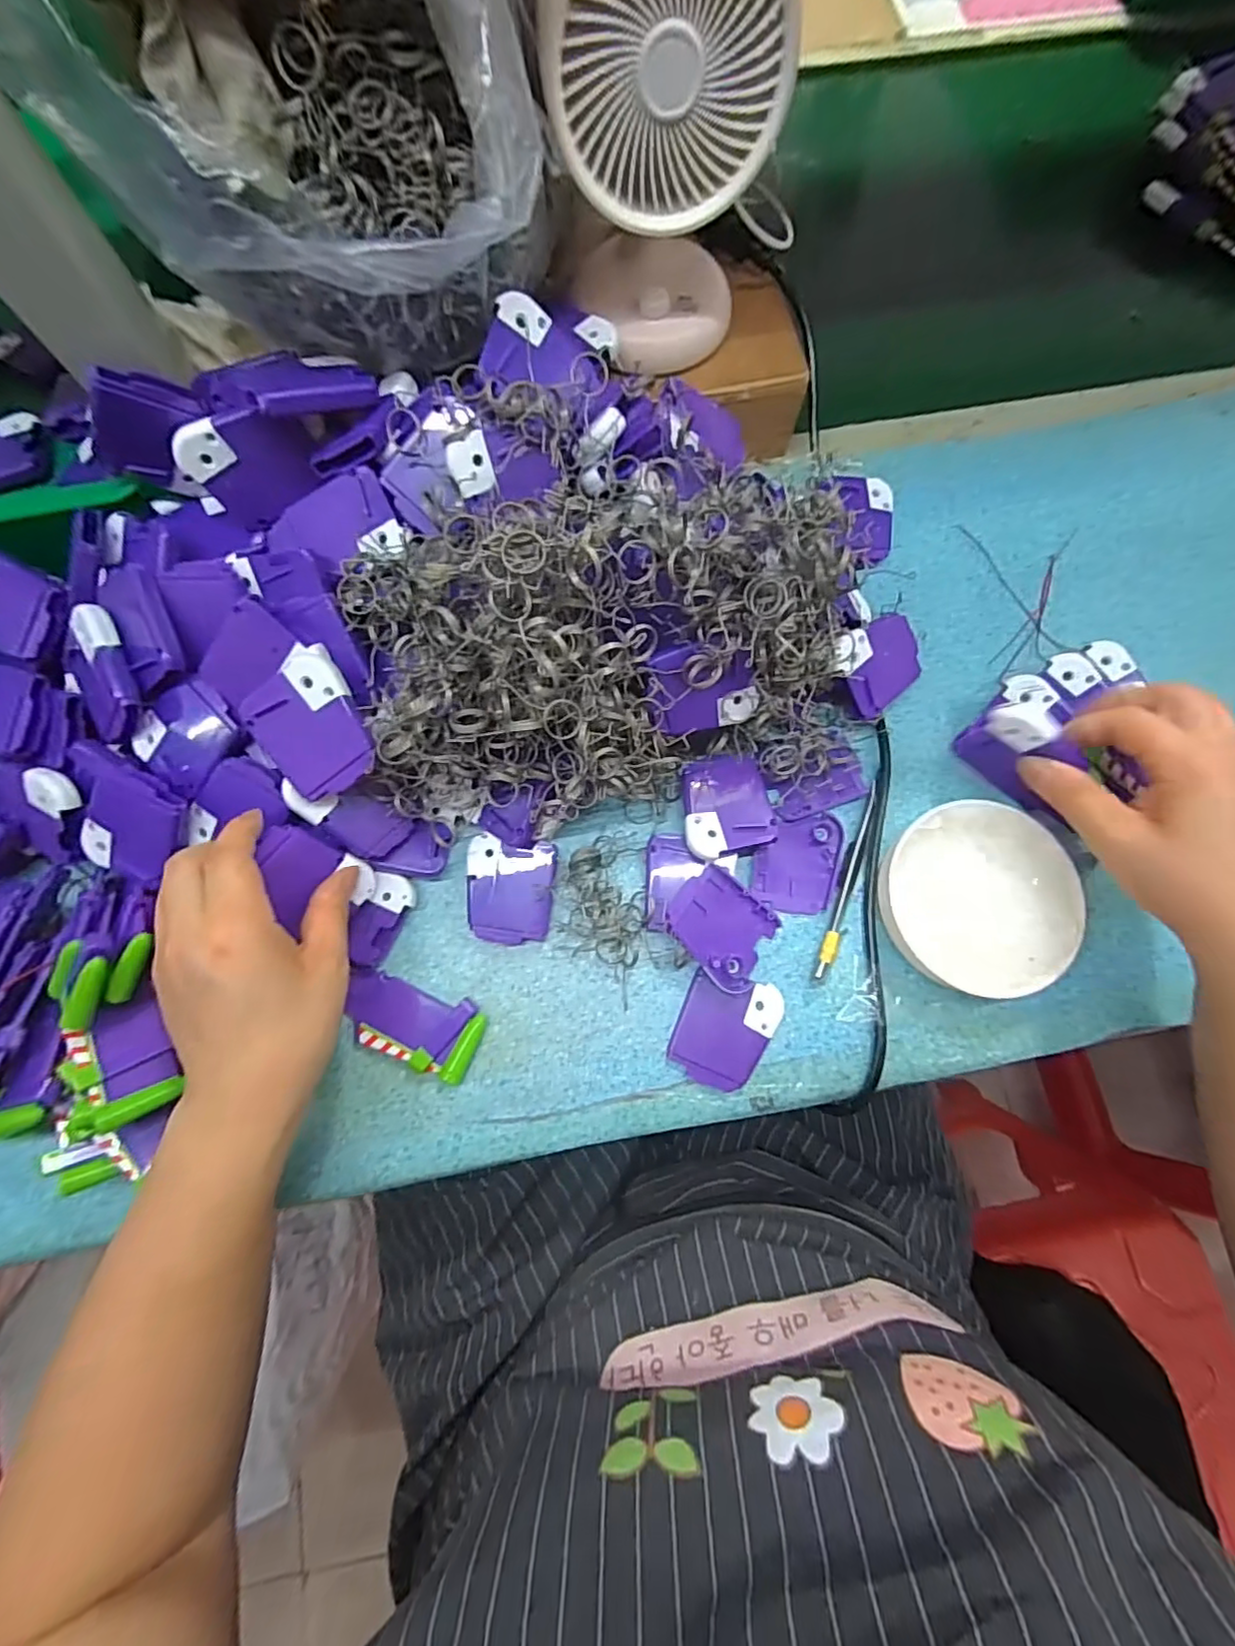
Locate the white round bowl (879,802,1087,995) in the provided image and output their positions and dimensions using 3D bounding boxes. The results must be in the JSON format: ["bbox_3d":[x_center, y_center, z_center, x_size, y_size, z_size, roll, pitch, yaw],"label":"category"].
[{"bbox_3d":[0.205,0.042,0.339,0.102,0.024,0.099,0,76,0],"label":"white round bowl"}]

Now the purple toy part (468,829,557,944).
[{"bbox_3d":[-0.063,0.040,0.347,0.051,0.013,0.059,6,76,2],"label":"purple toy part"}]

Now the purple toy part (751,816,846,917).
[{"bbox_3d":[0.108,0.023,0.355,0.046,0.004,0.062,18,77,5],"label":"purple toy part"}]

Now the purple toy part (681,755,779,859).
[{"bbox_3d":[0.064,-0.010,0.345,0.050,0.008,0.058,-4,76,3],"label":"purple toy part"}]

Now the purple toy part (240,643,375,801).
[{"bbox_3d":[-0.151,-0.048,0.291,0.050,0.010,0.066,-27,102,3],"label":"purple toy part"}]

